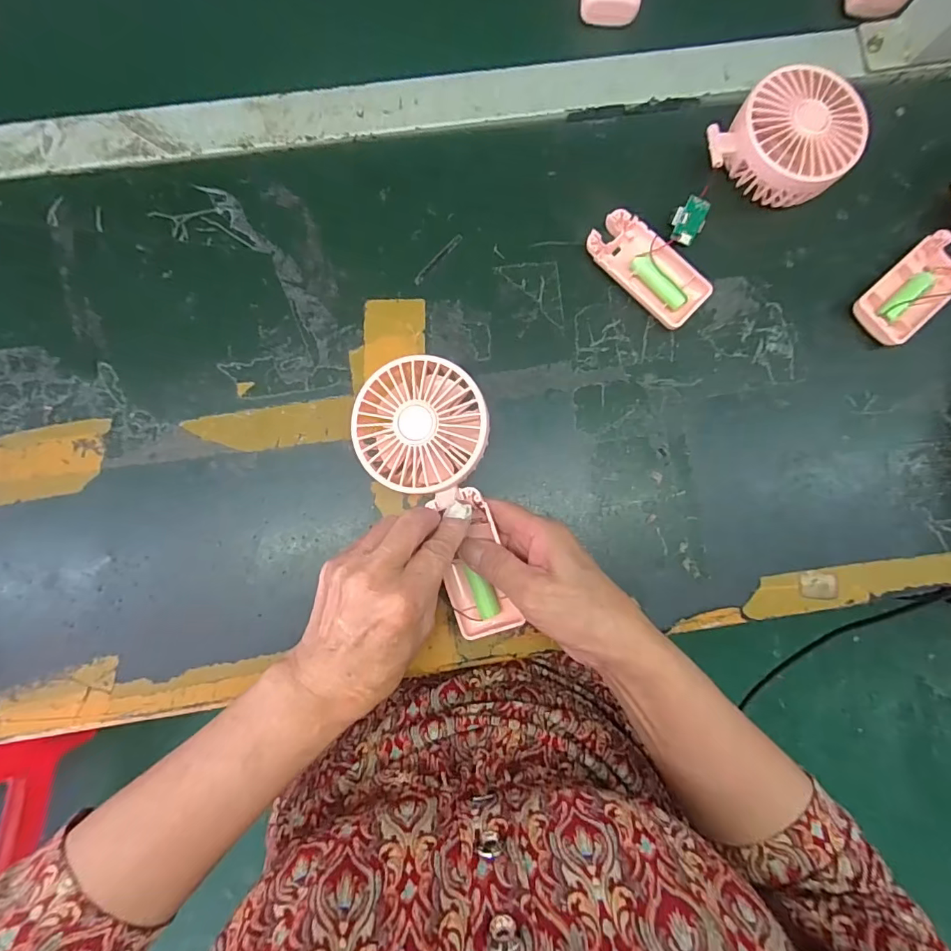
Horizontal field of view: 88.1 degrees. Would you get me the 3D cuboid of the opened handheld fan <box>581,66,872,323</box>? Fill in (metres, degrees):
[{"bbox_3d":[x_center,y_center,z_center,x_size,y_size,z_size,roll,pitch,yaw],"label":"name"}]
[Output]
[{"bbox_3d":[0.185,-0.204,0.356,0.199,0.044,0.089,-42,87,-5],"label":"opened handheld fan"}]

